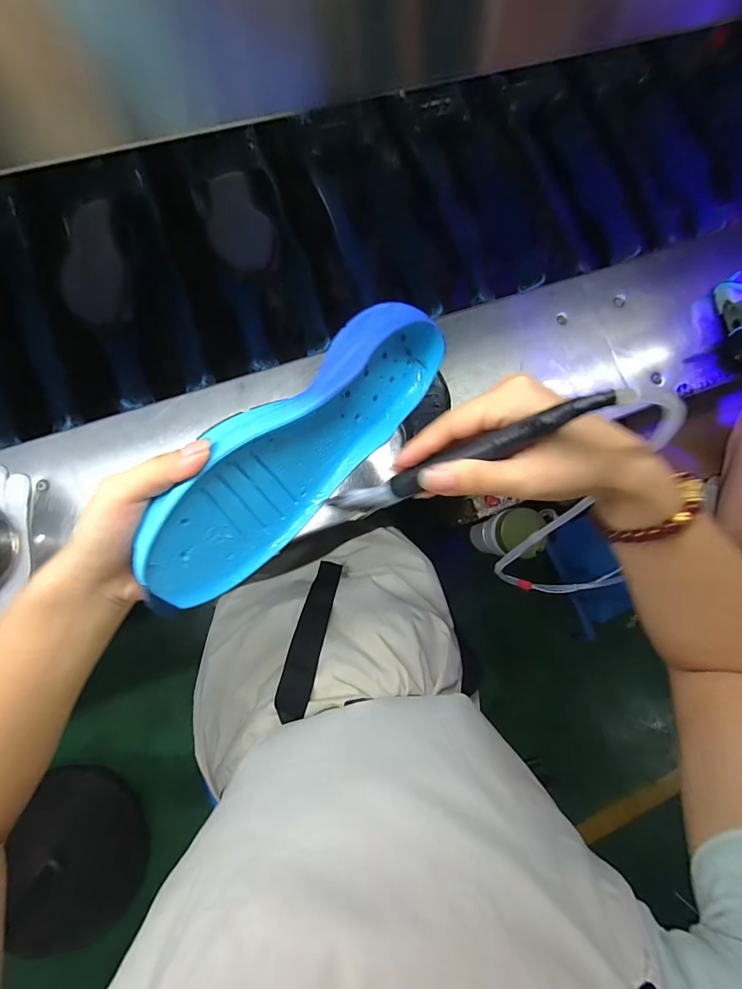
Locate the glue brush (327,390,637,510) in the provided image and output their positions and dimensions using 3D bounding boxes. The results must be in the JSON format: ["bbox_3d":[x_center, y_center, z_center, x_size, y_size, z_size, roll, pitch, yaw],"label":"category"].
[{"bbox_3d":[0.045,-0.017,0.217,0.018,0.173,0.015,-14,83,-52],"label":"glue brush"}]

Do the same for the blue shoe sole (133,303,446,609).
[{"bbox_3d":[-0.045,-0.040,0.285,0.045,0.101,0.271,28,66,31],"label":"blue shoe sole"}]

